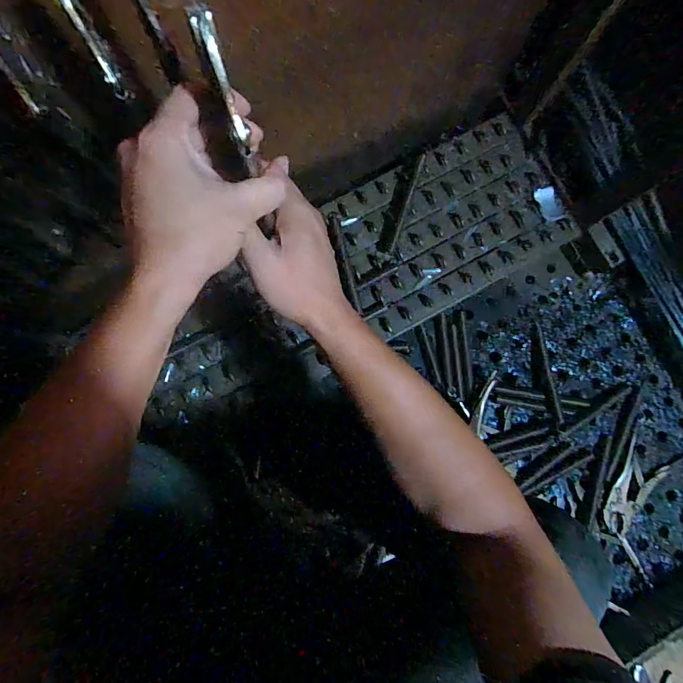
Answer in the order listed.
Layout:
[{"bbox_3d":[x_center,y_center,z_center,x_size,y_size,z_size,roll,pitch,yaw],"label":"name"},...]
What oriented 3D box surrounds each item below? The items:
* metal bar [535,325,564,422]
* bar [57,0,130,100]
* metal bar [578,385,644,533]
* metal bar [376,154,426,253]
[{"bbox_3d":[0.425,0.063,0.868,0.015,0.007,0.206,-9,82,-2],"label":"metal bar"},{"bbox_3d":[-0.163,-0.196,0.273,0.011,0.076,0.009,-28,53,-5],"label":"bar"},{"bbox_3d":[0.545,0.229,0.860,0.046,0.011,0.304,24,82,3],"label":"metal bar"},{"bbox_3d":[0.111,-0.262,0.799,0.034,0.017,0.195,19,82,2],"label":"metal bar"}]

